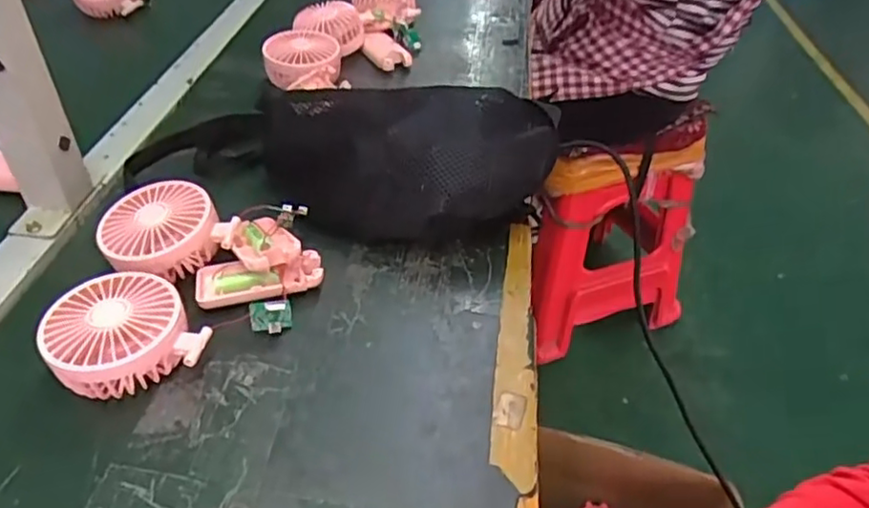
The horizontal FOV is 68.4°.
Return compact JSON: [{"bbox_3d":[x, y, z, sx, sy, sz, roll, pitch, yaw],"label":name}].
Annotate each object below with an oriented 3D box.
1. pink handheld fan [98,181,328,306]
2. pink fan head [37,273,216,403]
[{"bbox_3d":[-0.175,-0.005,0.506,0.165,0.056,0.093,5,41,2],"label":"pink handheld fan"},{"bbox_3d":[-0.212,0.059,0.434,0.086,0.049,0.086,-30,50,-32],"label":"pink fan head"}]

